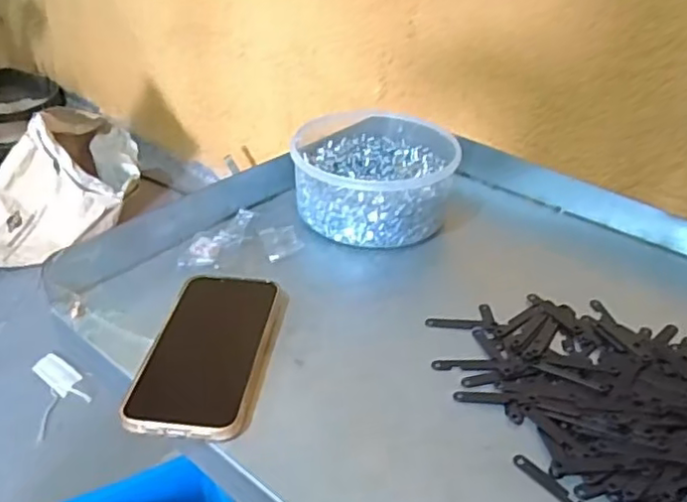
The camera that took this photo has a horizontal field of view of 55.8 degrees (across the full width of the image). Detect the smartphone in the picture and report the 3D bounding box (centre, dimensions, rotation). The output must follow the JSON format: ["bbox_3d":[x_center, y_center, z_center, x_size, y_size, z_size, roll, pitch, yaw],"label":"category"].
[{"bbox_3d":[-0.090,0.067,0.436,0.075,0.015,0.142,4,34,4],"label":"smartphone"}]

